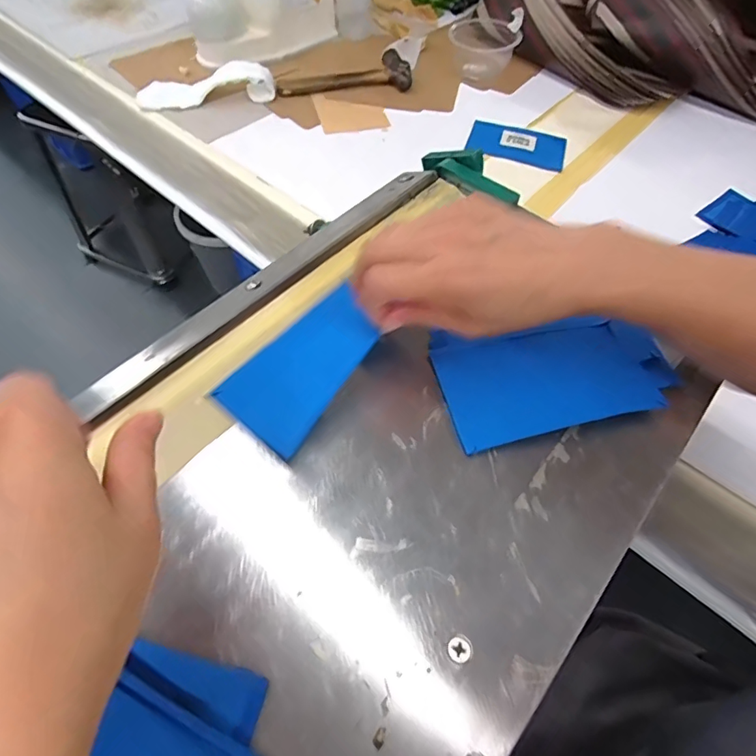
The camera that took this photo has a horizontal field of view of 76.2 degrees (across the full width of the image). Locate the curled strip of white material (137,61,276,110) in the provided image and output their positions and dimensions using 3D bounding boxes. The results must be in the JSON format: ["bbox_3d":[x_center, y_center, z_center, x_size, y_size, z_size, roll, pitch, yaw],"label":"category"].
[{"bbox_3d":[-0.262,-0.445,0.736,0.205,0.041,0.053,-11,58,-9],"label":"curled strip of white material"}]

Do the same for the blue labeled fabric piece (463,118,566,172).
[{"bbox_3d":[0.201,-0.340,0.695,0.137,0.007,0.081,18,59,9],"label":"blue labeled fabric piece"}]

